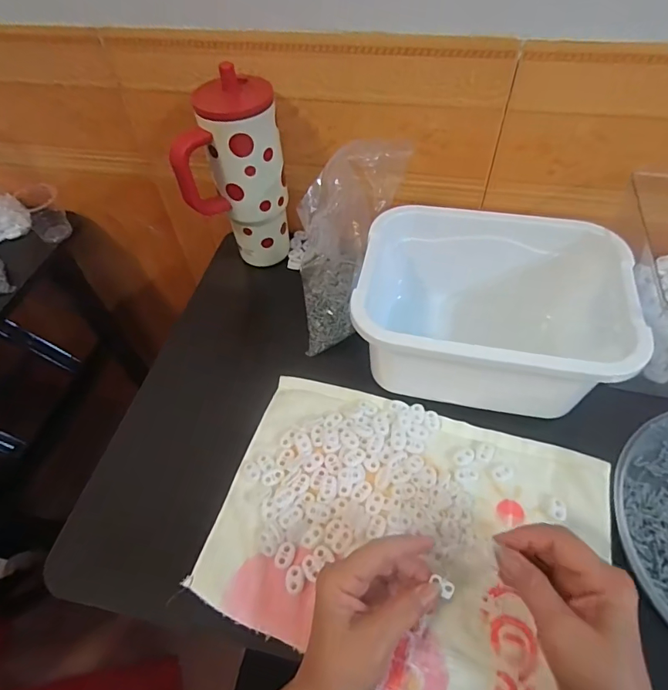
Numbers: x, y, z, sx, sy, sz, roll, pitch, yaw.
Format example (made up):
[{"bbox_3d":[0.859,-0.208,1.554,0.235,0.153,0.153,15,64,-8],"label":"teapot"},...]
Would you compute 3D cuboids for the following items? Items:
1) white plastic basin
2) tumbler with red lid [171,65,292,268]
[{"bbox_3d":[0.155,-0.030,0.473,0.247,0.141,0.180,9,55,10],"label":"white plastic basin"},{"bbox_3d":[-0.113,-0.188,0.536,0.109,0.214,0.085,-4,54,0],"label":"tumbler with red lid"}]

